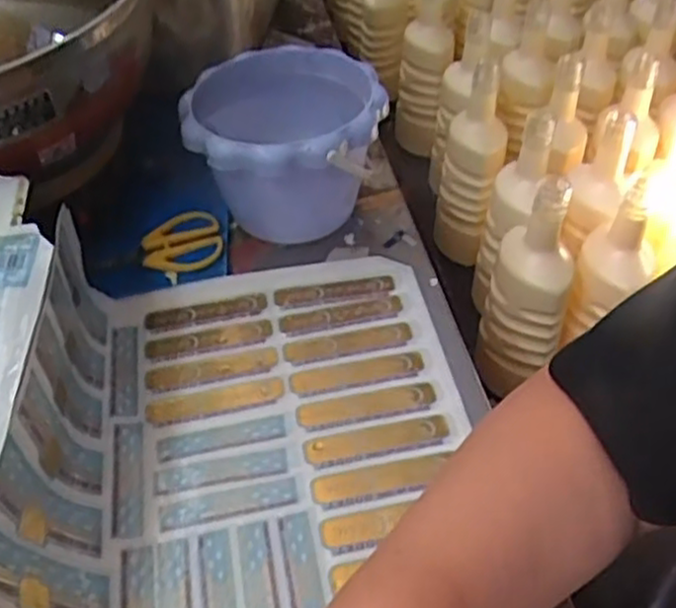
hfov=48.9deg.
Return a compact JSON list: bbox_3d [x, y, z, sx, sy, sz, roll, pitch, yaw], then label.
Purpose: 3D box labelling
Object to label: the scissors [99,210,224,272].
[{"bbox_3d":[-0.142,-0.046,0.604,0.104,0.017,0.052,-13,46,-12],"label":"scissors"}]

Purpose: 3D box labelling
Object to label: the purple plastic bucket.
[{"bbox_3d":[-0.044,-0.125,0.615,0.157,0.119,0.149,0,45,0],"label":"purple plastic bucket"}]

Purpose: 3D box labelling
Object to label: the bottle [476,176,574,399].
[{"bbox_3d":[0.190,-0.012,0.741,0.079,0.242,0.073,13,46,13],"label":"bottle"}]

